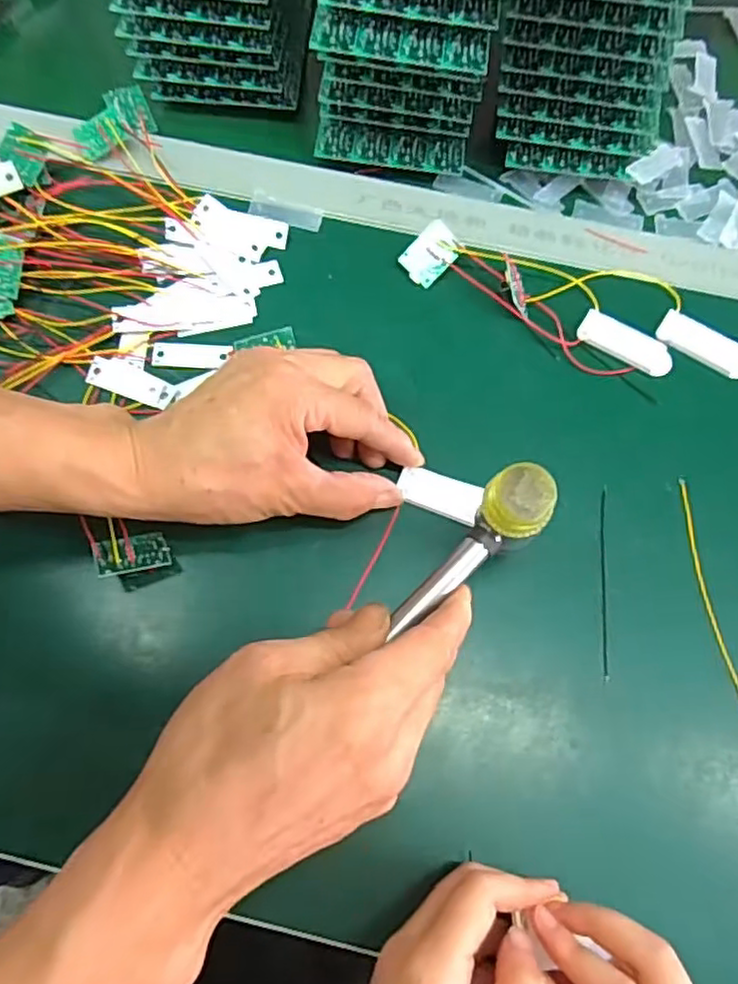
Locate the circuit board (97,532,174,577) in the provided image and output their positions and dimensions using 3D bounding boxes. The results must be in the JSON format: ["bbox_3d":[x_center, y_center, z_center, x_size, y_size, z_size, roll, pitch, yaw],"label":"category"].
[{"bbox_3d":[-0.122,0.032,0.348,0.036,0.005,0.021,-9,53,-30],"label":"circuit board"}]

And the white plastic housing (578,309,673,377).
[{"bbox_3d":[0.158,-0.091,0.412,0.058,0.007,0.023,28,69,9],"label":"white plastic housing"}]

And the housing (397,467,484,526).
[{"bbox_3d":[0.040,0.001,0.374,0.046,0.004,0.022,19,68,6],"label":"housing"}]

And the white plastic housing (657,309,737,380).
[{"bbox_3d":[0.207,-0.091,0.414,0.057,0.008,0.027,30,69,10],"label":"white plastic housing"}]

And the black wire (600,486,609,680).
[{"bbox_3d":[0.127,0.046,0.362,0.004,0.004,0.105,7,67,1],"label":"black wire"}]

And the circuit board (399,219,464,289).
[{"bbox_3d":[0.039,-0.149,0.424,0.027,0.004,0.037,44,99,-2],"label":"circuit board"}]

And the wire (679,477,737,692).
[{"bbox_3d":[0.181,0.054,0.358,0.008,0.004,0.129,-8,69,3],"label":"wire"}]

